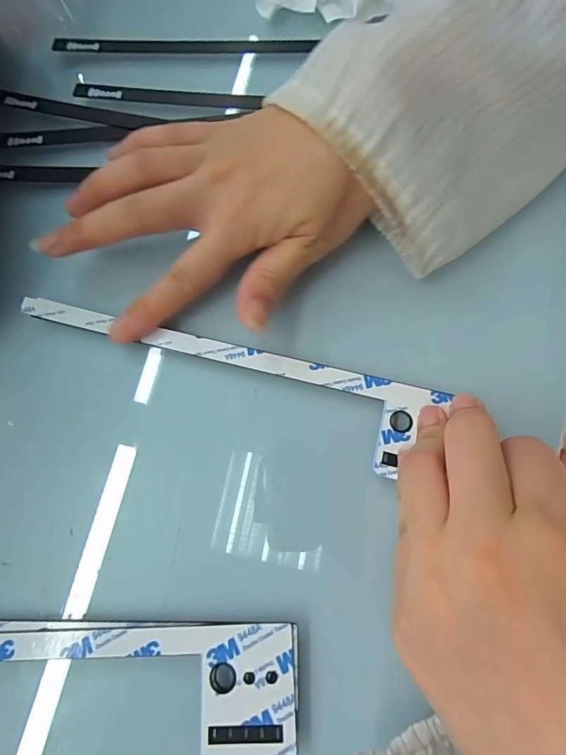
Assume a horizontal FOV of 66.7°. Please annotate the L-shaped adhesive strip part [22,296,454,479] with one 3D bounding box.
[{"bbox_3d":[-0.033,-0.002,0.210,0.210,0.004,0.043,16,71,7],"label":"L-shaped adhesive strip part"}]

